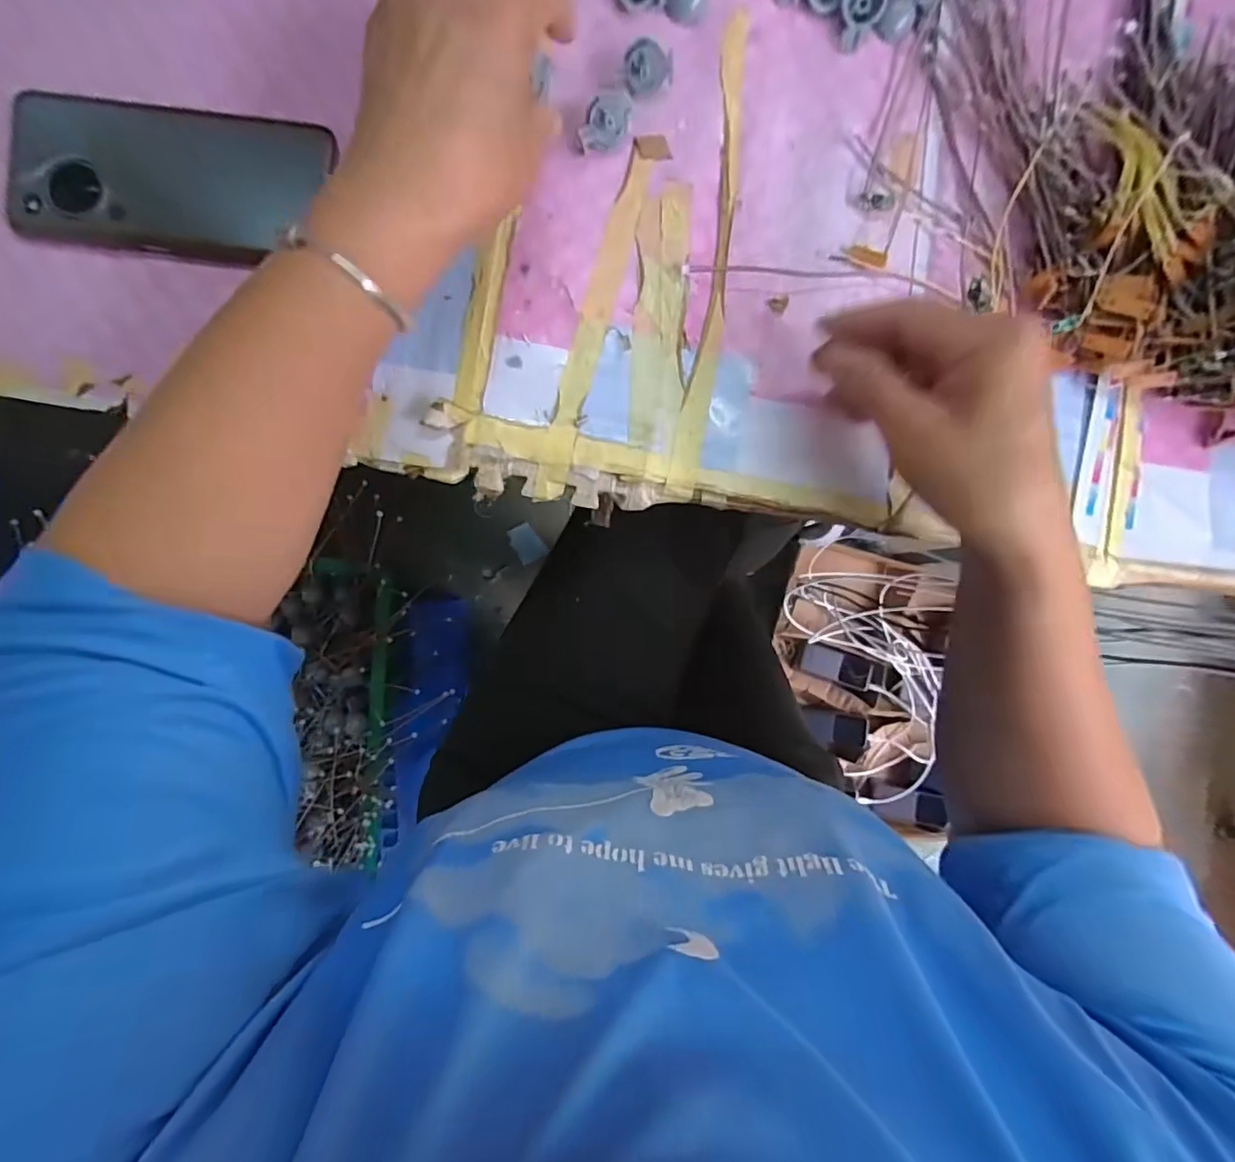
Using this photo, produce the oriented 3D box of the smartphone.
[{"bbox_3d":[-0.247,-0.224,0.312,0.163,0.013,0.077,3,91,-3],"label":"smartphone"}]

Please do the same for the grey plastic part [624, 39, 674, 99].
[{"bbox_3d":[0.018,-0.288,0.318,0.027,0.019,0.018,8,90,-3],"label":"grey plastic part"}]

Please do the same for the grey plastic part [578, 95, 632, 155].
[{"bbox_3d":[-0.007,-0.258,0.318,0.028,0.017,0.023,3,91,-3],"label":"grey plastic part"}]

